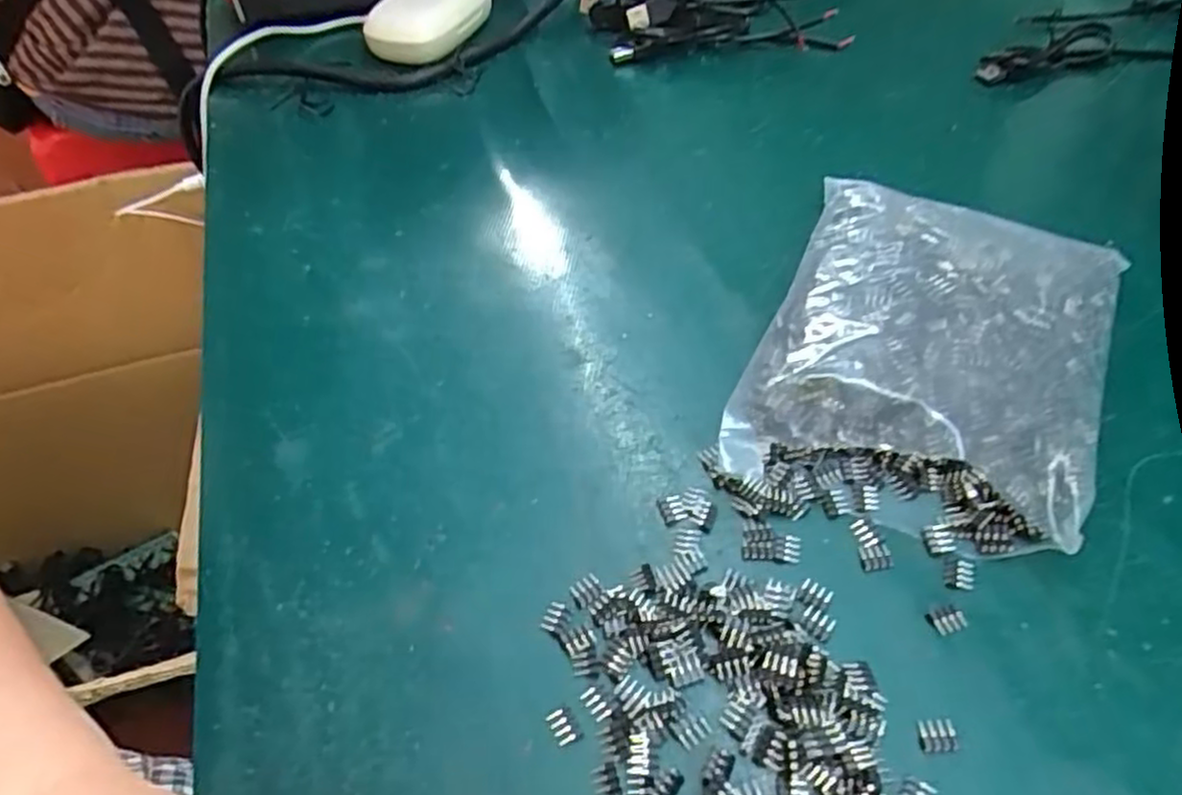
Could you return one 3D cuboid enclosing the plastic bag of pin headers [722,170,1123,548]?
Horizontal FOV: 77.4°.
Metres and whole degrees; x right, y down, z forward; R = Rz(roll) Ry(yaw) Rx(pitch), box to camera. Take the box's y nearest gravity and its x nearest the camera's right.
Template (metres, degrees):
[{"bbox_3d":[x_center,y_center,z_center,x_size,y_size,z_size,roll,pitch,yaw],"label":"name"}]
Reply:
[{"bbox_3d":[0.127,-0.020,0.274,0.114,0.034,0.165,19,53,17],"label":"plastic bag of pin headers"}]

